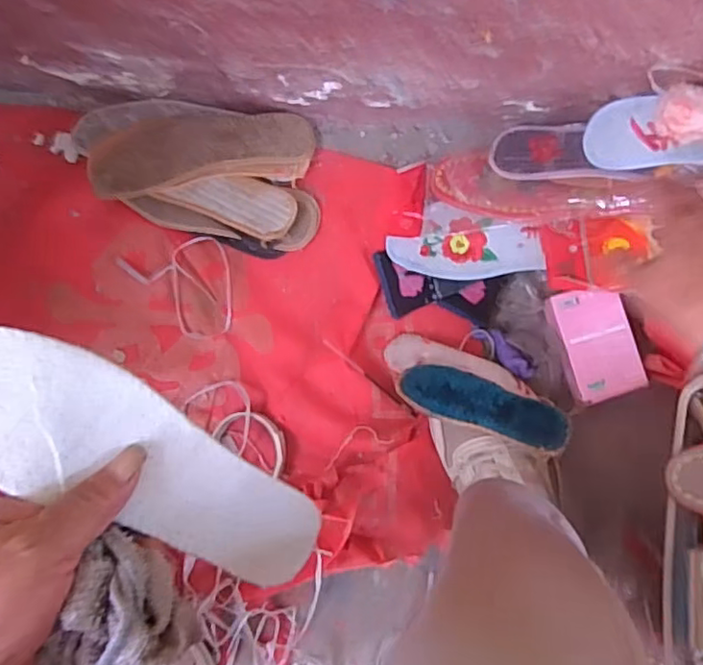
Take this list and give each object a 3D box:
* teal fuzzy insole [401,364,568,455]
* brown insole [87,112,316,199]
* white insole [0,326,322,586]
[{"bbox_3d":[0.127,0.070,0.598,0.159,0.015,0.046,17,88,9],"label":"teal fuzzy insole"},{"bbox_3d":[-0.158,-0.195,0.660,0.234,0.027,0.070,-12,83,-6],"label":"brown insole"},{"bbox_3d":[-0.101,0.063,0.300,0.207,0.023,0.063,35,91,-21],"label":"white insole"}]

